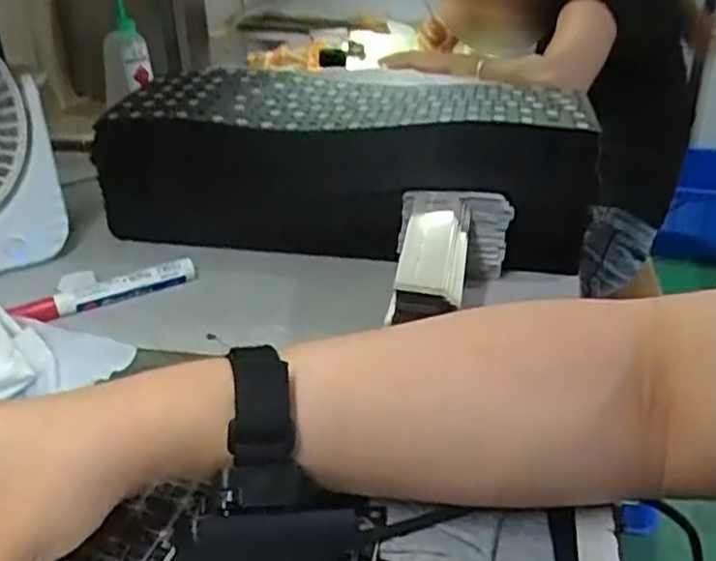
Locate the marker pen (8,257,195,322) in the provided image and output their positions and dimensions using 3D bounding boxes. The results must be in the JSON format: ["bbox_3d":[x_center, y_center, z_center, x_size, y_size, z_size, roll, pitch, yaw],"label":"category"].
[{"bbox_3d":[-0.177,0.006,0.509,0.124,0.015,0.017,-16,32,-25],"label":"marker pen"}]

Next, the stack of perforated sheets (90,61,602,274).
[{"bbox_3d":[-0.005,-0.090,0.566,0.360,0.115,0.139,7,30,15],"label":"stack of perforated sheets"}]

